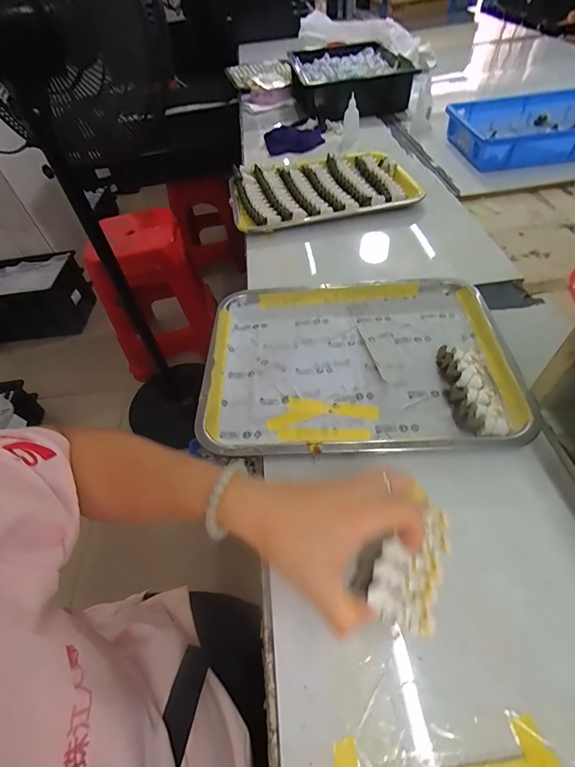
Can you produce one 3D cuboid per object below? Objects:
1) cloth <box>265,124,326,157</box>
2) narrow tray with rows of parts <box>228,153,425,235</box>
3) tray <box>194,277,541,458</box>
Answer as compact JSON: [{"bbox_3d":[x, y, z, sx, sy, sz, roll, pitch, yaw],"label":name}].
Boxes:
[{"bbox_3d":[0.021,-0.664,0.968,0.154,0.026,0.163,-5,51,4],"label":"cloth"},{"bbox_3d":[0.057,-0.387,0.716,0.338,0.034,0.238,-12,51,-2],"label":"narrow tray with rows of parts"},{"bbox_3d":[0.074,-0.031,0.437,0.341,0.029,0.265,-6,51,3],"label":"tray"}]

